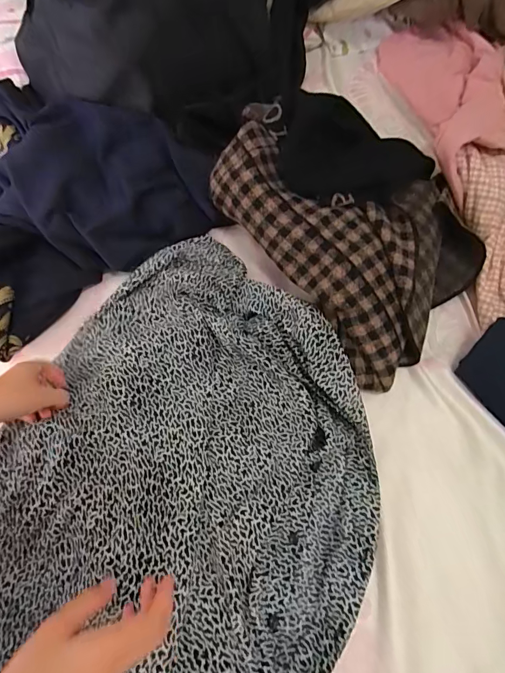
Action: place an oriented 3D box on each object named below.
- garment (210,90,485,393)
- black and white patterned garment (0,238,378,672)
[{"bbox_3d":[0.144,-0.172,0.543,0.275,0.085,0.389,-36,74,-12],"label":"garment"},{"bbox_3d":[-0.106,0.204,0.446,0.452,0.060,0.609,36,74,12],"label":"black and white patterned garment"}]

